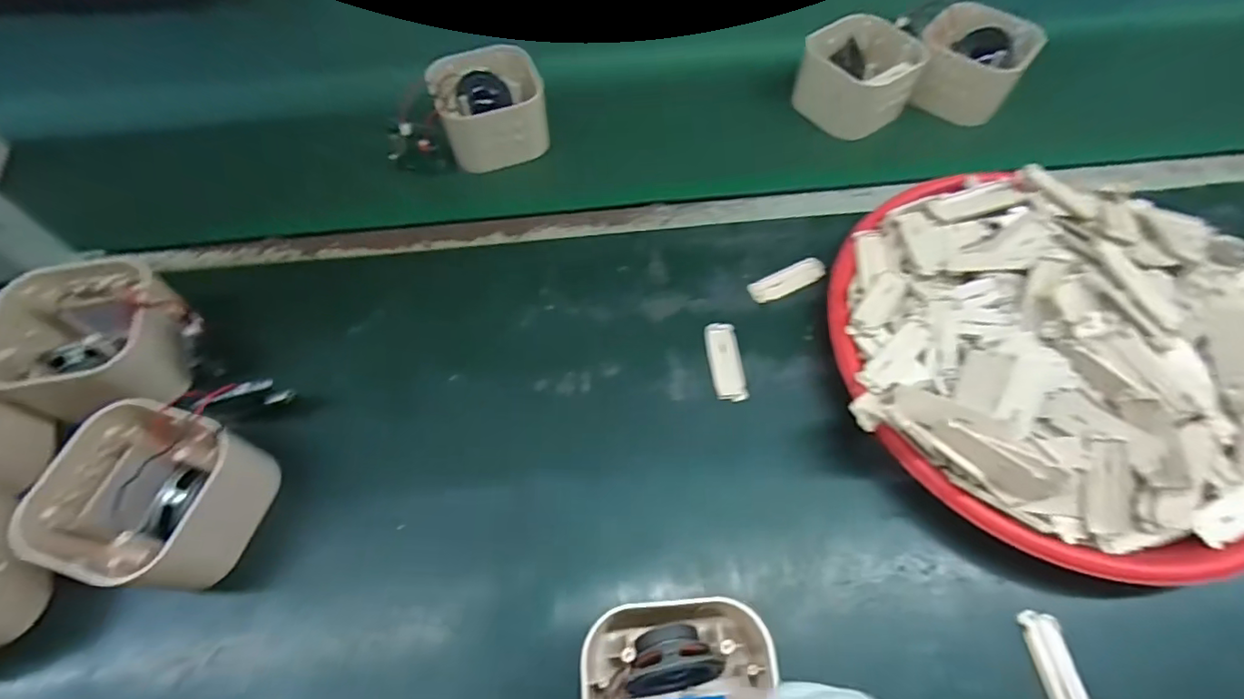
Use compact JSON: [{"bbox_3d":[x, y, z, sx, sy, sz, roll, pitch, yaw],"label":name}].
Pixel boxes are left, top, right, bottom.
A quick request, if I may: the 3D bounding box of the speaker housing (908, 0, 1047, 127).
[{"bbox_3d":[0.320,-0.259,0.521,0.103,0.066,0.092,29,64,16],"label":"speaker housing"}]

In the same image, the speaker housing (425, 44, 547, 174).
[{"bbox_3d":[-0.116,-0.214,0.501,0.088,0.056,0.085,-21,62,-11],"label":"speaker housing"}]

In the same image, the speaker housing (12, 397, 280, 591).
[{"bbox_3d":[-0.267,0.086,0.325,0.090,0.066,0.088,12,61,7],"label":"speaker housing"}]

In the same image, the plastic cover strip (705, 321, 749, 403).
[{"bbox_3d":[0.073,0.008,0.397,0.023,0.004,0.060,-4,60,-2],"label":"plastic cover strip"}]

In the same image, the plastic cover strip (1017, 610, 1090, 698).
[{"bbox_3d":[0.237,0.176,0.305,0.022,0.004,0.061,-6,60,-3],"label":"plastic cover strip"}]

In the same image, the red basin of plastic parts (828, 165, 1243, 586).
[{"bbox_3d":[0.279,-0.003,0.357,0.275,0.090,0.259,0,60,1],"label":"red basin of plastic parts"}]

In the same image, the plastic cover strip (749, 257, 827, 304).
[{"bbox_3d":[0.127,-0.053,0.431,0.062,0.005,0.020,-24,62,-12],"label":"plastic cover strip"}]

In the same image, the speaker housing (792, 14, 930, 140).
[{"bbox_3d":[0.221,-0.251,0.517,0.092,0.060,0.088,-31,64,-16],"label":"speaker housing"}]

